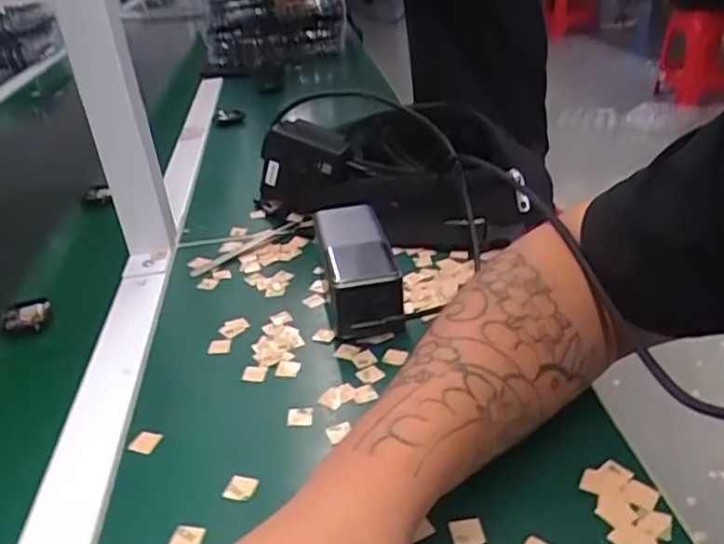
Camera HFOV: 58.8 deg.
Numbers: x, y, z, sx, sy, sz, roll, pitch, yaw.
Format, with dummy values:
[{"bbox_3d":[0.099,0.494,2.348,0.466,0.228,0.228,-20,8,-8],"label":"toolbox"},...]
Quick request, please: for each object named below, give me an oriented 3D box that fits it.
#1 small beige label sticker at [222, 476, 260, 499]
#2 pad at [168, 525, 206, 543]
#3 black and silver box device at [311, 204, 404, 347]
[{"bbox_3d":[-0.068,0.120,0.361,0.017,0.004,0.014,1,30,14],"label":"small beige label sticker"},{"bbox_3d":[-0.092,0.138,0.334,0.017,0.004,0.015,-3,31,6],"label":"pad"},{"bbox_3d":[-0.003,-0.004,0.513,0.058,0.053,0.143,-9,31,-5],"label":"black and silver box device"}]

